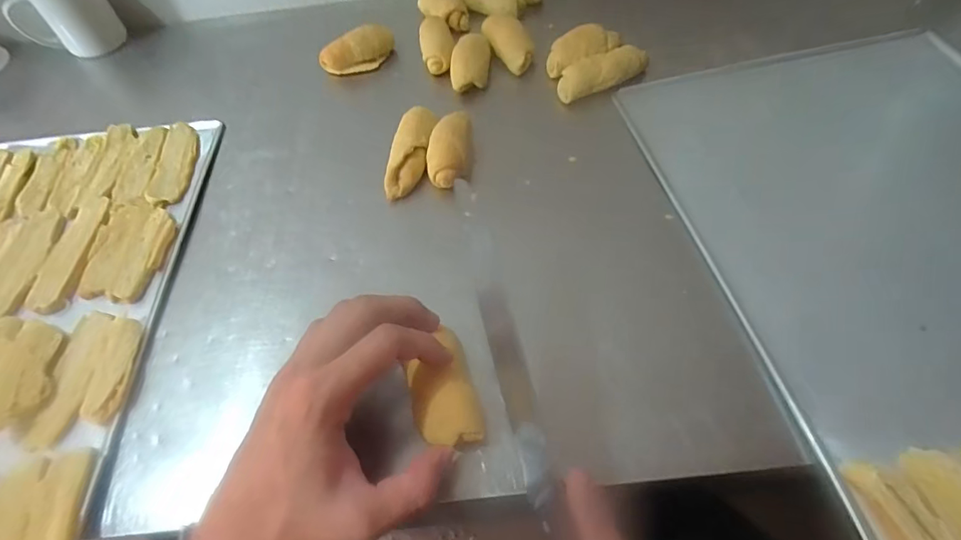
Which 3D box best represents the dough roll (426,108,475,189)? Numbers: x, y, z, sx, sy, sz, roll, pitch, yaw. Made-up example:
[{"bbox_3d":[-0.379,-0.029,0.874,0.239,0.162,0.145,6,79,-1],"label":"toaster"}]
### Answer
[{"bbox_3d":[-0.027,-0.107,0.442,0.035,0.033,0.067,1,54,7],"label":"dough roll"}]

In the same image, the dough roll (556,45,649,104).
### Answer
[{"bbox_3d":[0.122,-0.191,0.489,0.093,0.030,0.034,-24,55,-11],"label":"dough roll"}]

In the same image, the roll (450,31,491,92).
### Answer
[{"bbox_3d":[-0.010,-0.214,0.517,0.039,0.027,0.066,-3,56,4],"label":"roll"}]

